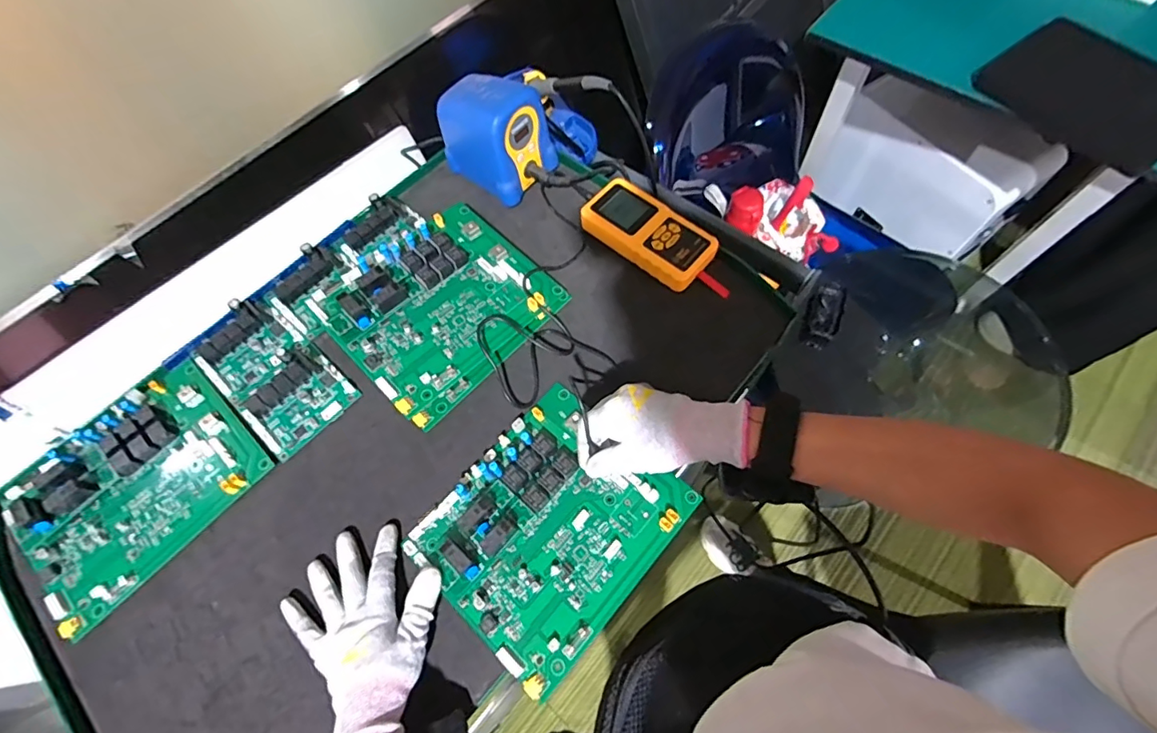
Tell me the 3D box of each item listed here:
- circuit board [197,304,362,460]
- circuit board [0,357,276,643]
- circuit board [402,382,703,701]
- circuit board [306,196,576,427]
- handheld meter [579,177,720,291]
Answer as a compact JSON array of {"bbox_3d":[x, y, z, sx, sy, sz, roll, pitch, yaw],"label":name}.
[{"bbox_3d":[-0.314,0.006,0.517,0.166,0.020,0.096,40,74,18],"label":"circuit board"},{"bbox_3d":[-0.421,0.107,0.475,0.173,0.023,0.201,39,74,18],"label":"circuit board"},{"bbox_3d":[-0.026,0.132,0.431,0.170,0.032,0.196,38,73,18],"label":"circuit board"},{"bbox_3d":[-0.147,-0.074,0.522,0.208,0.052,0.194,-41,70,-14],"label":"circuit board"},{"bbox_3d":[0.076,-0.147,0.549,0.143,0.025,0.072,36,73,17],"label":"handheld meter"}]

